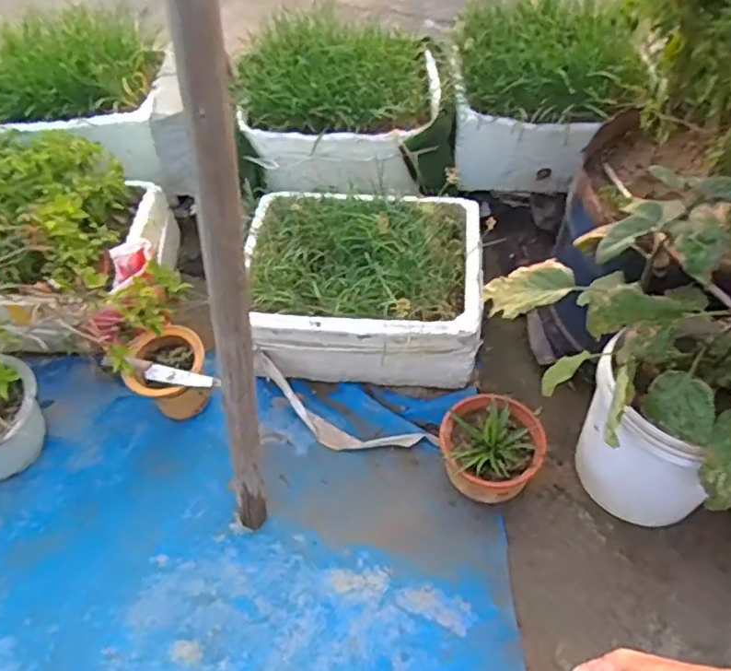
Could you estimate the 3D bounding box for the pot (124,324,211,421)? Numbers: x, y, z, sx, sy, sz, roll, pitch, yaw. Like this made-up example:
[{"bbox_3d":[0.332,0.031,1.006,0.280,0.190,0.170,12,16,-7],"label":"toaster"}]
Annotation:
[{"bbox_3d":[-0.482,0.103,1.548,0.167,0.219,0.150,-8,52,-2],"label":"pot"}]

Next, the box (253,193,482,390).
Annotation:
[{"bbox_3d":[0.002,-0.124,1.592,0.579,0.298,0.448,1,52,5],"label":"box"}]

